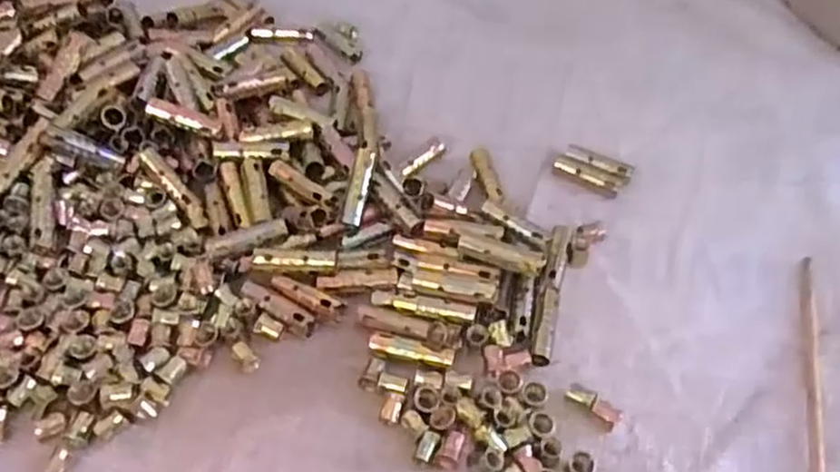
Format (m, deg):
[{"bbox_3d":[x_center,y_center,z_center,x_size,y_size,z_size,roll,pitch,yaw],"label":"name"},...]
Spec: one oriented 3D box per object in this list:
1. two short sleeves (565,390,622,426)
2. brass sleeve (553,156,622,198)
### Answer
[{"bbox_3d":[0.079,0.077,0.320,0.025,0.008,0.009,32,58,18],"label":"two short sleeves"},{"bbox_3d":[0.096,-0.034,0.405,0.039,0.008,0.009,24,56,13],"label":"brass sleeve"}]

